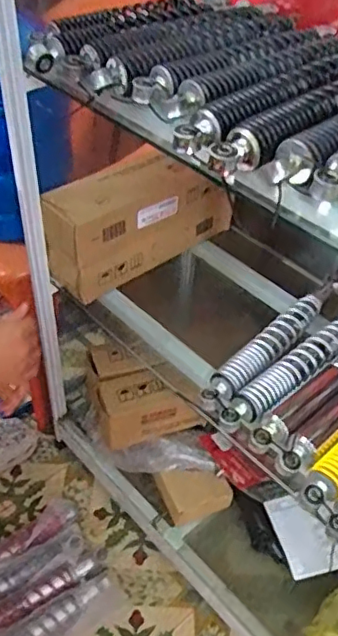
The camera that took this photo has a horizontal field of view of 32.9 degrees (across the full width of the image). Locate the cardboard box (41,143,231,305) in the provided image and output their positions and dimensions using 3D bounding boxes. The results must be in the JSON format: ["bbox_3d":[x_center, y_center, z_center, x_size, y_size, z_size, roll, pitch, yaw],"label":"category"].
[{"bbox_3d":[-0.053,-0.176,0.977,0.331,0.154,0.124,-31,54,-30],"label":"cardboard box"}]

